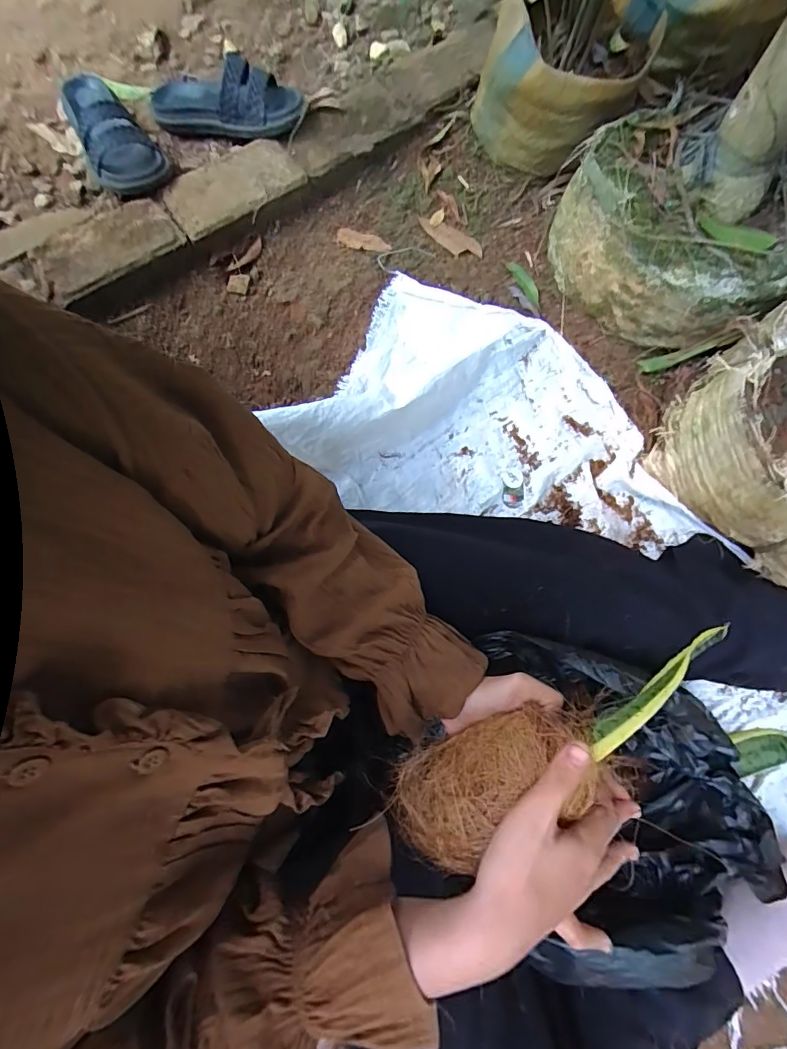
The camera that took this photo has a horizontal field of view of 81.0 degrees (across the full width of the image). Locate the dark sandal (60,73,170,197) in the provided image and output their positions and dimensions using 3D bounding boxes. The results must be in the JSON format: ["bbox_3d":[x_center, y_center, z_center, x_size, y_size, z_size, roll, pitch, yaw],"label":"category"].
[{"bbox_3d":[-0.429,-0.598,0.685,0.094,0.066,0.265,-30,79,-9],"label":"dark sandal"}]

